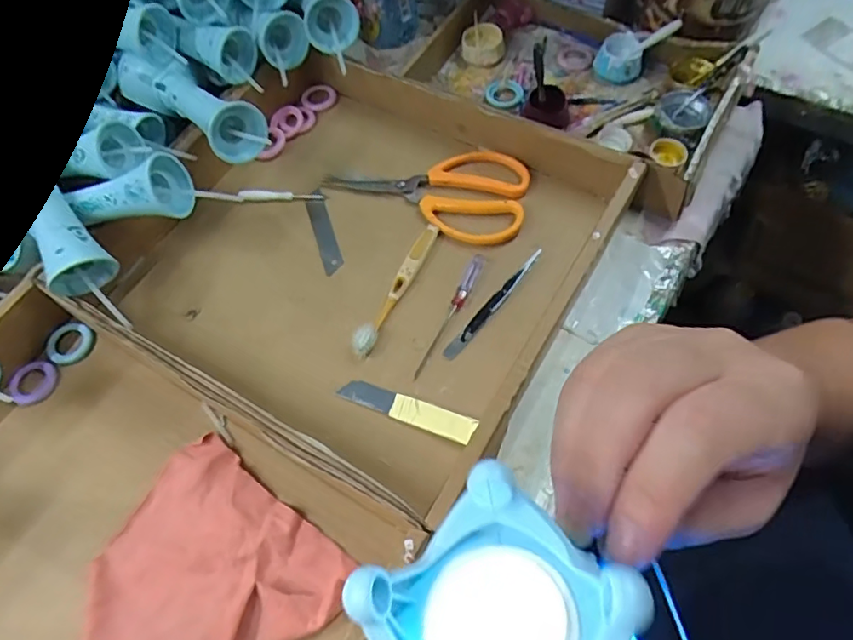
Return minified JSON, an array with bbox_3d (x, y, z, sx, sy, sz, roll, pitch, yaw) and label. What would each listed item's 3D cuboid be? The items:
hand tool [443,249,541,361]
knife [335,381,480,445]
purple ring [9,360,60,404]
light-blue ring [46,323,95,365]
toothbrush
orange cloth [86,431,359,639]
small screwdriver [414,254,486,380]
[{"bbox_3d":[0.055,-0.014,0.459,0.012,0.013,0.120,35,69,20],"label":"hand tool"},{"bbox_3d":[-0.015,0.066,0.430,0.107,0.007,0.021,18,64,13],"label":"knife"},{"bbox_3d":[-0.321,0.050,0.461,0.031,0.012,0.036,29,67,18],"label":"purple ring"},{"bbox_3d":[-0.300,0.020,0.477,0.034,0.004,0.036,2,74,-7],"label":"light-blue ring"},{"bbox_3d":[-0.025,-0.029,0.474,0.019,0.014,0.137,22,65,15],"label":"toothbrush"},{"bbox_3d":[-0.148,0.191,0.346,0.192,0.051,0.185,34,68,20],"label":"orange cloth"},{"bbox_3d":[0.021,-0.006,0.460,0.011,0.007,0.122,22,65,14],"label":"small screwdriver"}]

